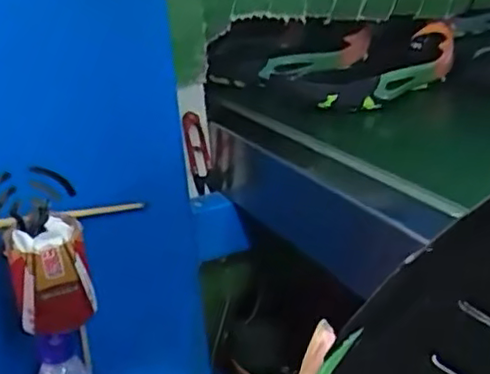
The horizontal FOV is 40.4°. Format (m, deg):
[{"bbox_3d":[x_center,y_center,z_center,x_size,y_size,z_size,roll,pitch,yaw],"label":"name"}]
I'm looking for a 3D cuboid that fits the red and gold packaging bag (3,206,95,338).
[{"bbox_3d":[-0.172,0.075,0.590,0.063,0.093,0.068,-8,19,-17],"label":"red and gold packaging bag"}]

